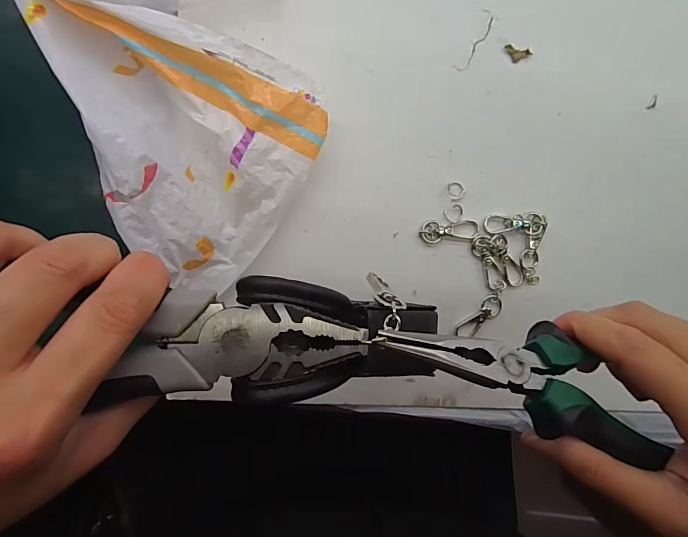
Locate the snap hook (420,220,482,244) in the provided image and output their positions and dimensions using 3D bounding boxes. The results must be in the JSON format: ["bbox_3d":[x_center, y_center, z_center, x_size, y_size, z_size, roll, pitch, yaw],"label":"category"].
[{"bbox_3d":[0.072,-0.025,0.276,0.040,0.004,0.015,-1,97,-6],"label":"snap hook"}]

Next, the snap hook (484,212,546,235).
[{"bbox_3d":[0.117,-0.031,0.278,0.042,0.007,0.015,1,97,-7],"label":"snap hook"}]

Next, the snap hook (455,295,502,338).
[{"bbox_3d":[0.095,0.035,0.284,0.039,0.004,0.016,-45,100,0],"label":"snap hook"}]

